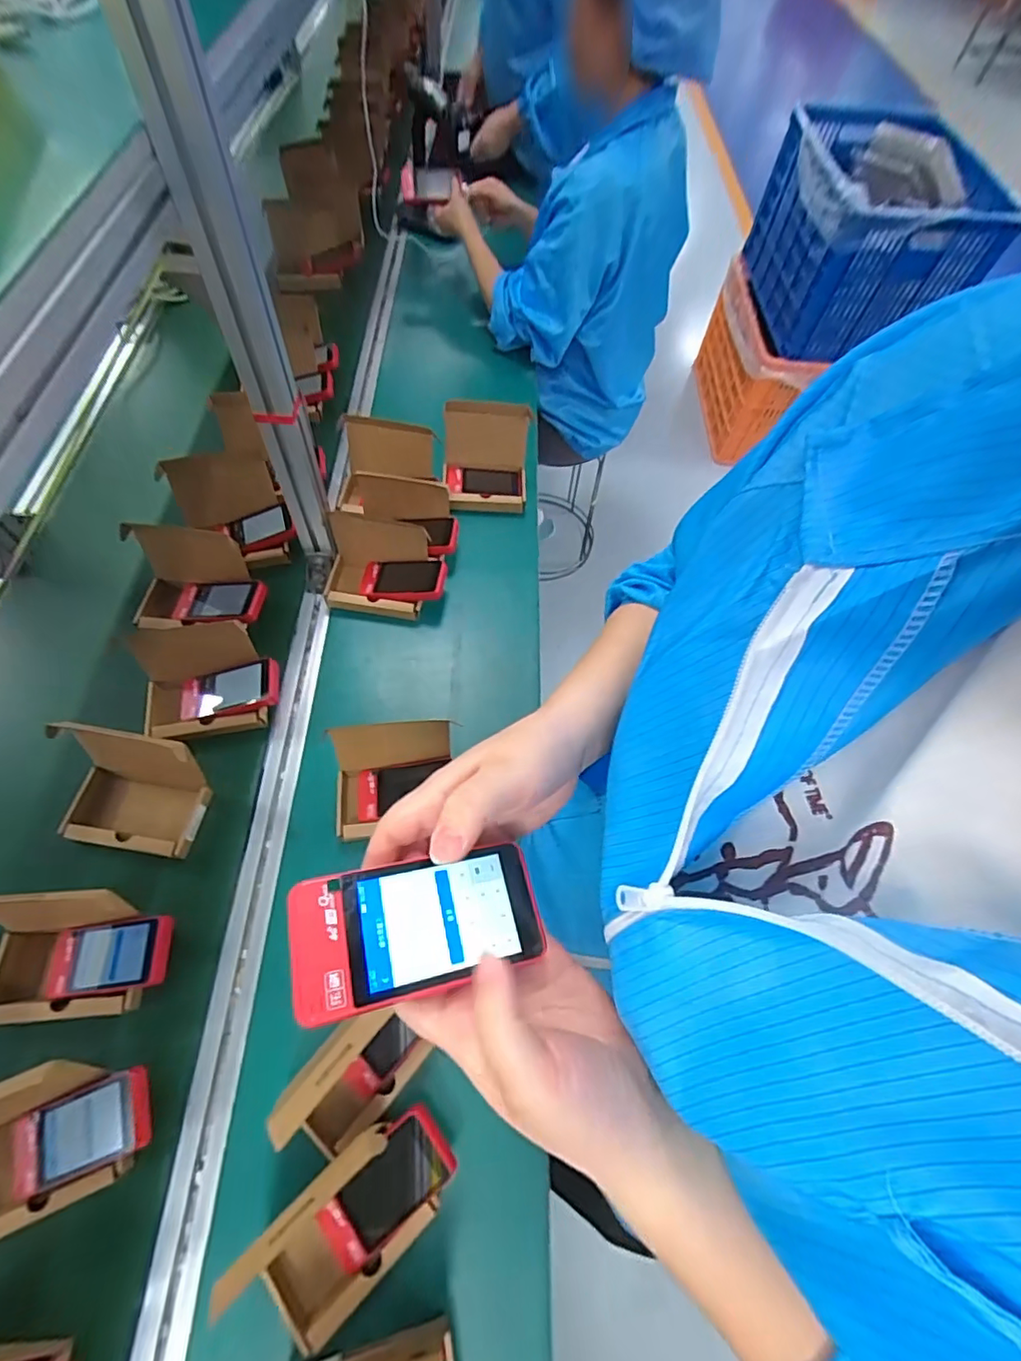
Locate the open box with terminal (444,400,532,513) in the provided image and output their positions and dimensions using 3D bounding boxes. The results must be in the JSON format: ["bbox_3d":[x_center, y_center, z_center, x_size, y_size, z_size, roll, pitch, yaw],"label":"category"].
[{"bbox_3d":[-0.038,-0.352,0.886,0.135,0.115,0.138,-1,57,-4],"label":"open box with terminal"}]

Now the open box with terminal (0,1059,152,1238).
[{"bbox_3d":[-0.414,0.403,0.475,0.179,0.112,0.098,-18,60,-14],"label":"open box with terminal"}]

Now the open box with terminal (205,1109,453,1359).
[{"bbox_3d":[-0.128,0.444,0.449,0.152,0.122,0.087,-37,66,-23],"label":"open box with terminal"}]

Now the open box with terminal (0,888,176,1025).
[{"bbox_3d":[-0.441,0.271,0.540,0.185,0.116,0.097,-3,57,-5],"label":"open box with terminal"}]

